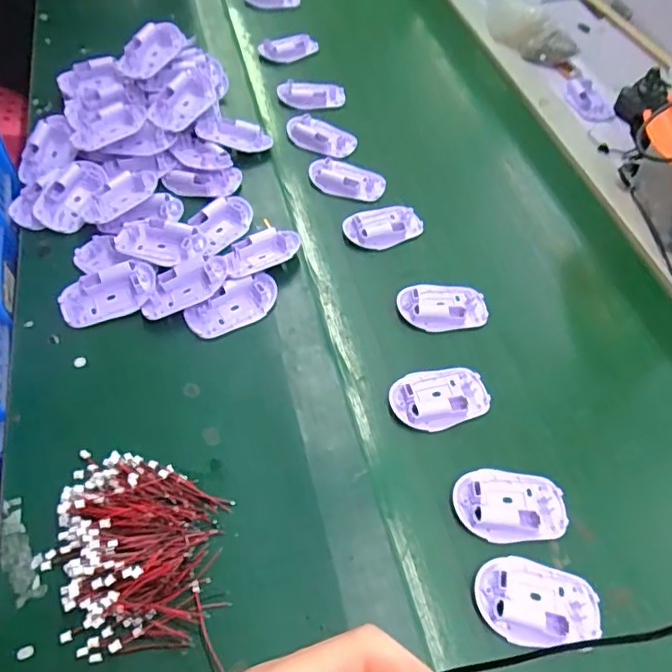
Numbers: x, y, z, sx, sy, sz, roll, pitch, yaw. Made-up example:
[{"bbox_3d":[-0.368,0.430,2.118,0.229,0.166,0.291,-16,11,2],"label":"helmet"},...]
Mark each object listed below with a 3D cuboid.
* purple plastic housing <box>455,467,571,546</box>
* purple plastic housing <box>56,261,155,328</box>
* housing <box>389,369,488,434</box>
[{"bbox_3d":[0.151,0.144,0.490,0.094,0.015,0.063,2,55,-3],"label":"purple plastic housing"},{"bbox_3d":[-0.235,-0.045,0.589,0.097,0.028,0.051,-19,59,-17],"label":"purple plastic housing"},{"bbox_3d":[0.101,0.057,0.551,0.094,0.015,0.064,-17,59,-15],"label":"housing"}]

